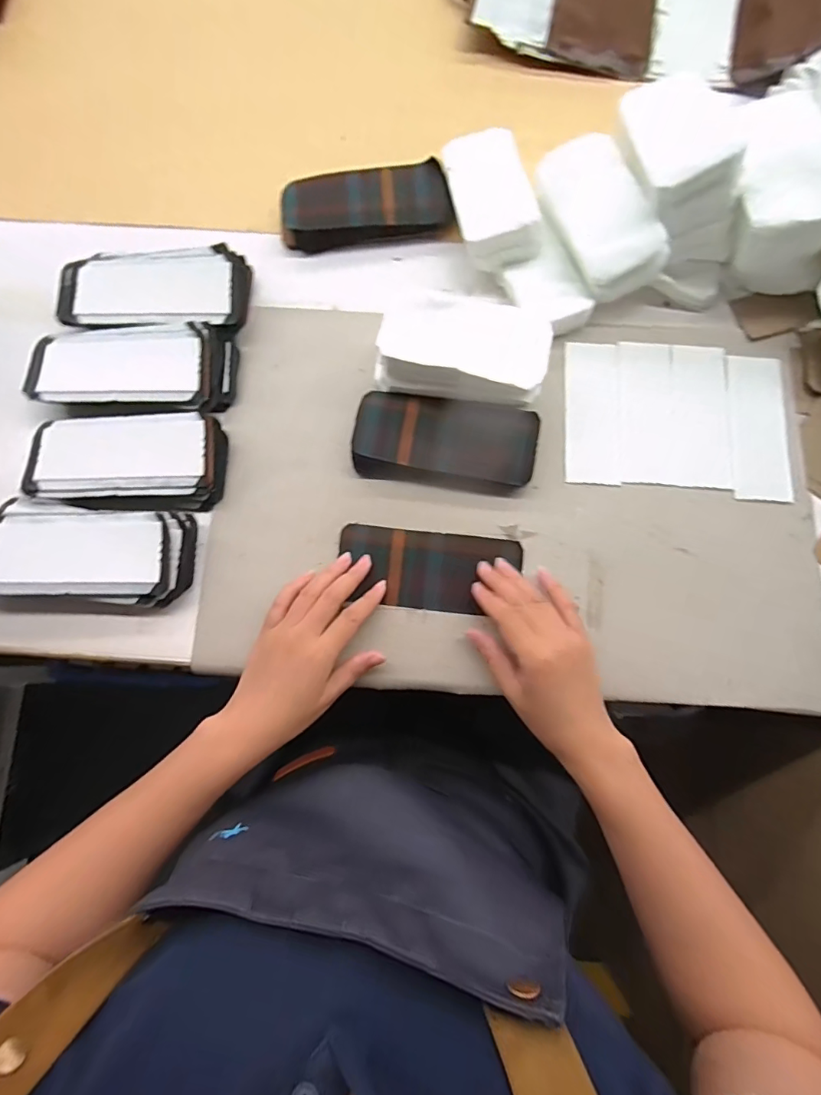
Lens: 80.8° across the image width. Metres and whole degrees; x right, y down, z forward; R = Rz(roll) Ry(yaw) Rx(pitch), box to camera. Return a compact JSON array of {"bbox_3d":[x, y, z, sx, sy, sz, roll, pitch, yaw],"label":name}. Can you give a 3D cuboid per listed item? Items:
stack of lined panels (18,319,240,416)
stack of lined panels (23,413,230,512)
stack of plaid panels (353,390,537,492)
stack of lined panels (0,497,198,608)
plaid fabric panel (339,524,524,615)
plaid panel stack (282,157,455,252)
[{"bbox_3d":[-0.265,-0.172,0.465,0.184,0.024,0.083,-1,80,1],"label":"stack of lined panels"},{"bbox_3d":[-0.258,-0.081,0.445,0.165,0.025,0.091,5,80,2],"label":"stack of lined panels"},{"bbox_3d":[0.033,-0.100,0.451,0.165,0.020,0.080,5,80,2],"label":"stack of plaid panels"},{"bbox_3d":[-0.284,0.005,0.425,0.178,0.032,0.084,5,80,2],"label":"stack of lined panels"},{"bbox_3d":[0.017,0.020,0.435,0.160,0.011,0.070,7,80,2],"label":"plaid fabric panel"},{"bbox_3d":[-0.047,-0.363,0.508,0.175,0.024,0.076,-8,80,-1],"label":"plaid panel stack"}]

